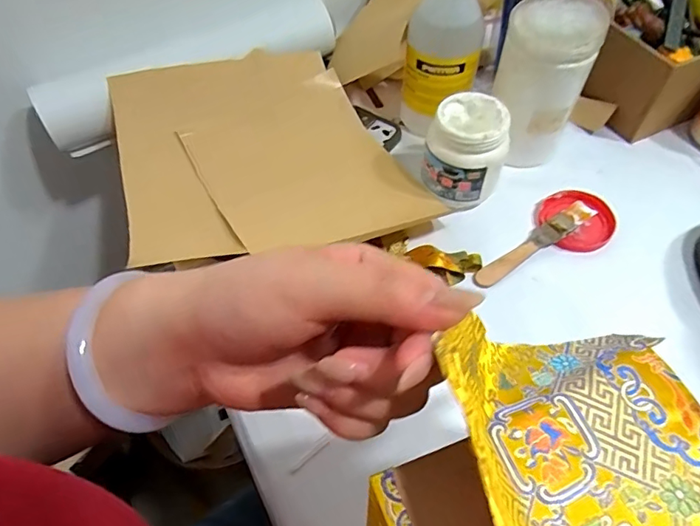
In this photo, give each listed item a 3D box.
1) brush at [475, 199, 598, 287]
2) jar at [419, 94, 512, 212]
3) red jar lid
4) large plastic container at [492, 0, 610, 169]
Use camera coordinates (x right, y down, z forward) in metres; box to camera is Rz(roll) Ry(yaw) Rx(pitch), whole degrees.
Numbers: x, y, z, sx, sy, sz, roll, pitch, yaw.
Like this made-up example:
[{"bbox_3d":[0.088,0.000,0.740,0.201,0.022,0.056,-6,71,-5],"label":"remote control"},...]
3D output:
[{"bbox_3d":[0.177,-0.019,0.479,0.136,0.016,0.021,-30,60,-19],"label":"brush"},{"bbox_3d":[0.114,-0.110,0.494,0.073,0.091,0.080,0,55,0],"label":"jar"},{"bbox_3d":[0.226,-0.045,0.496,0.069,0.013,0.068,0,55,0],"label":"red jar lid"},{"bbox_3d":[0.188,-0.175,0.505,0.079,0.151,0.084,20,58,14],"label":"large plastic container"}]

